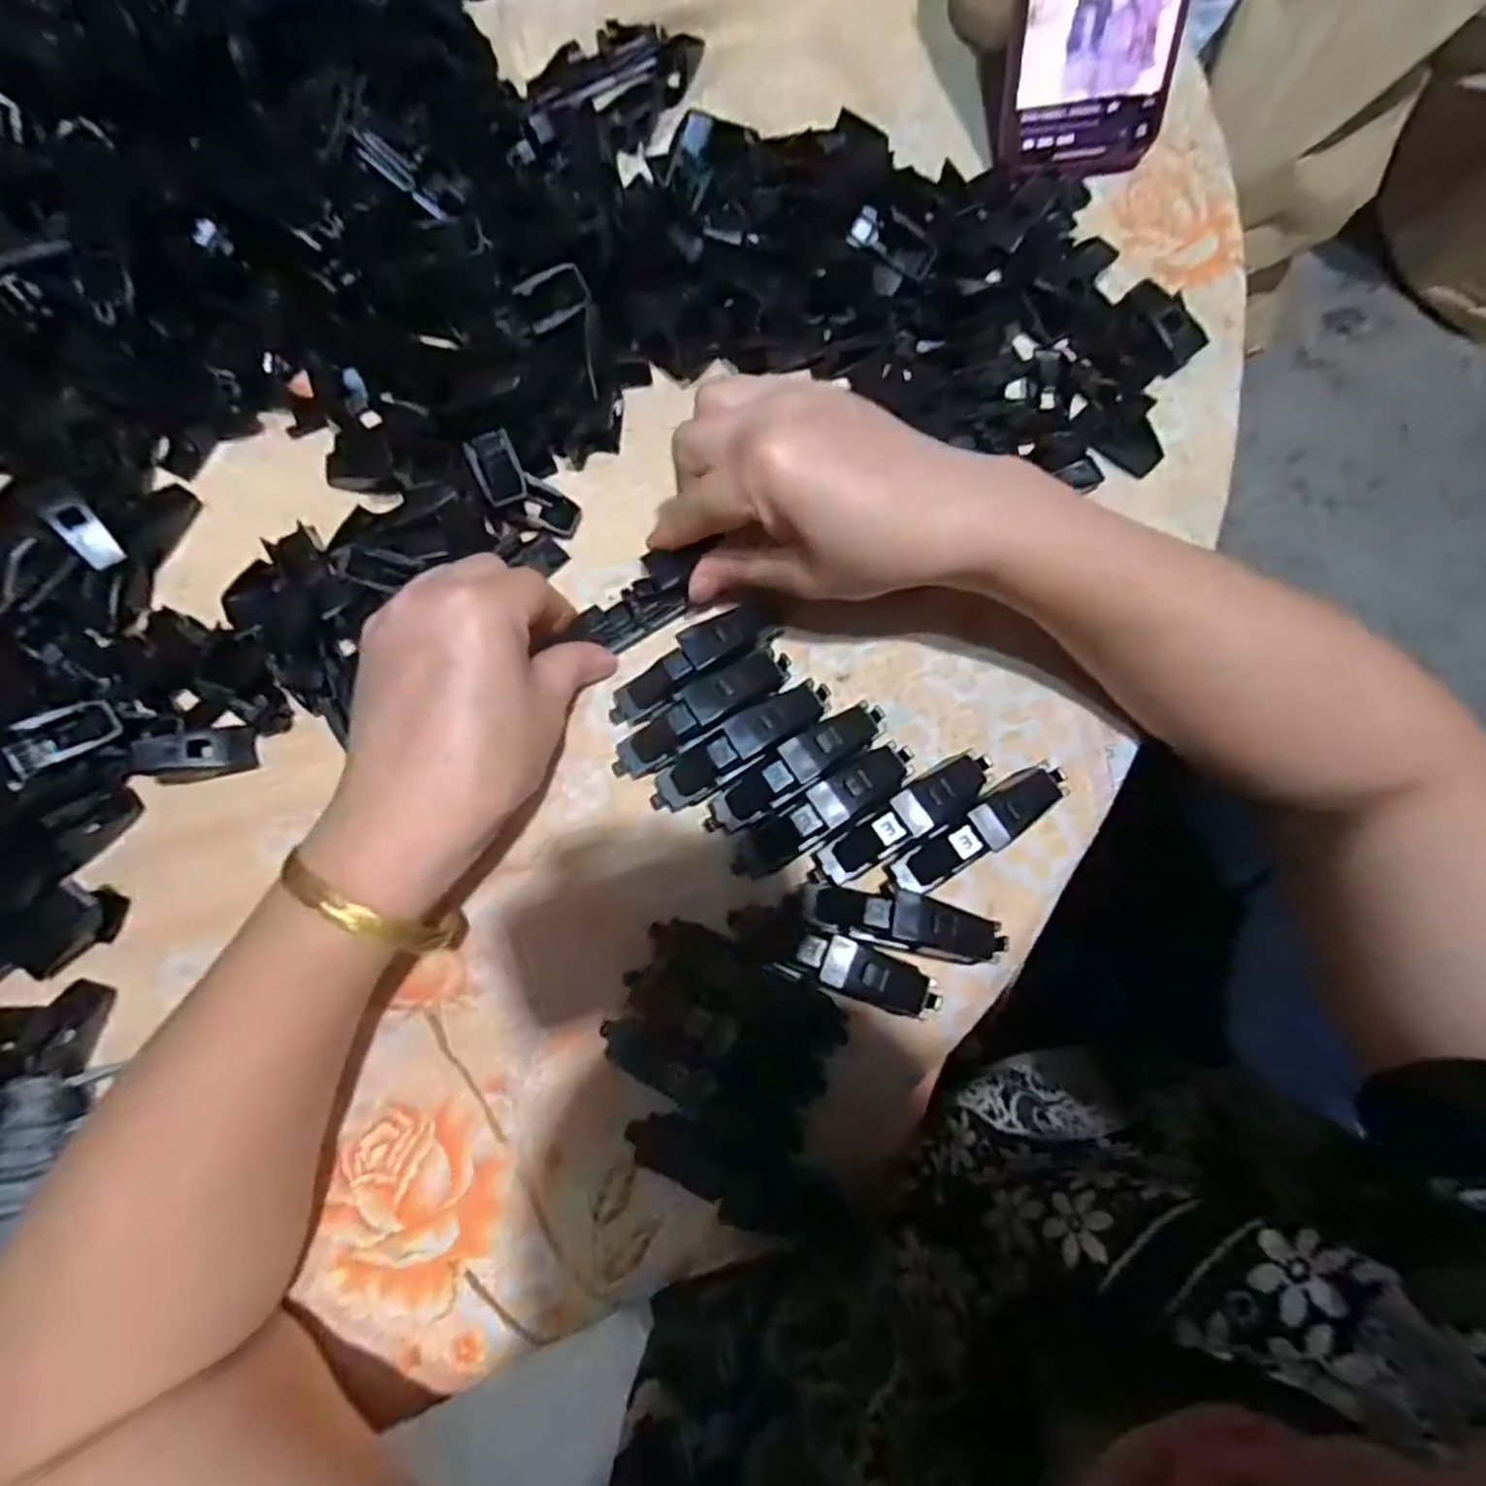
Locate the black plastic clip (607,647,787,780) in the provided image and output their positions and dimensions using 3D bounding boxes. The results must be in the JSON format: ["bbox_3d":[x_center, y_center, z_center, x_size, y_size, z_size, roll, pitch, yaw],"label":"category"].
[{"bbox_3d":[-0.017,-0.013,0.282,0.082,0.019,0.019,-33,79,-8],"label":"black plastic clip"}]

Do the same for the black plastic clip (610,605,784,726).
[{"bbox_3d":[-0.020,-0.035,0.285,0.080,0.021,0.019,-30,79,-7],"label":"black plastic clip"}]

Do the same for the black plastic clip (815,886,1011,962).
[{"bbox_3d":[0.061,0.067,0.261,0.067,0.023,0.020,11,77,2],"label":"black plastic clip"}]

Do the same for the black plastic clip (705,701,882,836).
[{"bbox_3d":[0.022,0.010,0.277,0.082,0.019,0.017,-33,79,-8],"label":"black plastic clip"}]

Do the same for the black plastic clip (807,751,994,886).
[{"bbox_3d":[0.064,0.030,0.272,0.082,0.018,0.019,-35,80,-8],"label":"black plastic clip"}]

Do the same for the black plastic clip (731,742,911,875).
[{"bbox_3d":[0.031,0.027,0.275,0.080,0.016,0.019,-32,79,-7],"label":"black plastic clip"}]

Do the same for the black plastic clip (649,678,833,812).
[{"bbox_3d":[0.000,0.001,0.279,0.082,0.019,0.019,-31,79,-7],"label":"black plastic clip"}]

